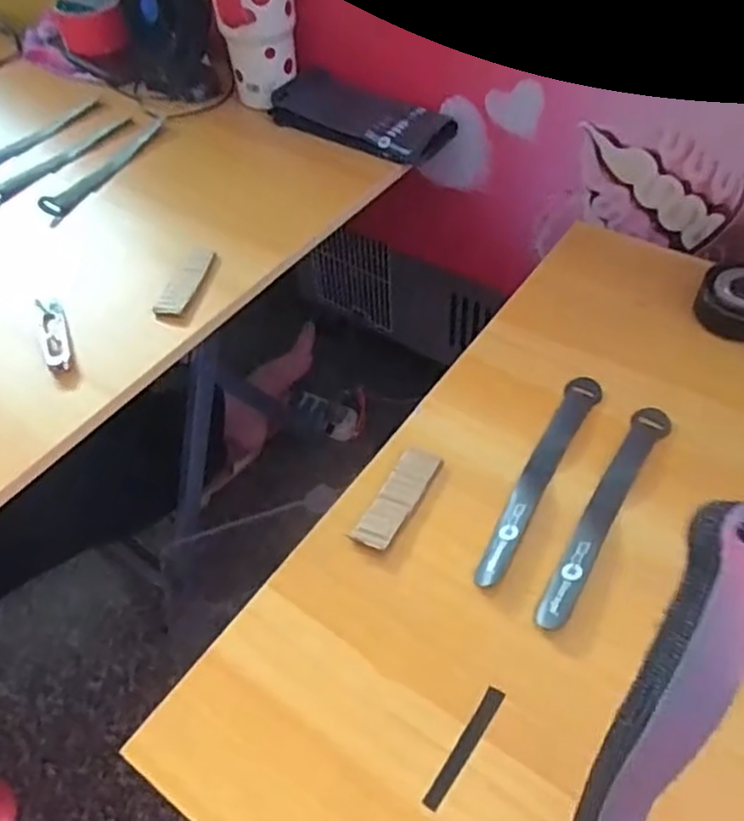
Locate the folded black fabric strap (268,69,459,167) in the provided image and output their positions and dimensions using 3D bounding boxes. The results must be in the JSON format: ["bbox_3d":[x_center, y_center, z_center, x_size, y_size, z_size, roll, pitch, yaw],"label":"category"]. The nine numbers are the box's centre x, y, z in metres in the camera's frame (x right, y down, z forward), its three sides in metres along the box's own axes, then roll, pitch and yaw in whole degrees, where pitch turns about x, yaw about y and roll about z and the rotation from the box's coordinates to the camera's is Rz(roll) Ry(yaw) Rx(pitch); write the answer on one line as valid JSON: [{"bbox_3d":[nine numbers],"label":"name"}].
[{"bbox_3d":[-0.010,-0.344,0.804,0.232,0.036,0.088,35,61,28],"label":"folded black fabric strap"}]

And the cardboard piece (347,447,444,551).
[{"bbox_3d":[0.019,0.060,0.472,0.027,0.007,0.086,21,55,21],"label":"cardboard piece"}]

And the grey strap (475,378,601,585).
[{"bbox_3d":[0.122,0.042,0.486,0.026,0.006,0.200,16,50,26],"label":"grey strap"}]

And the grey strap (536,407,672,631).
[{"bbox_3d":[0.159,0.065,0.464,0.025,0.004,0.200,30,55,20],"label":"grey strap"}]

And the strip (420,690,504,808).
[{"bbox_3d":[0.051,0.181,0.367,0.010,0.004,0.071,27,57,24],"label":"strip"}]

